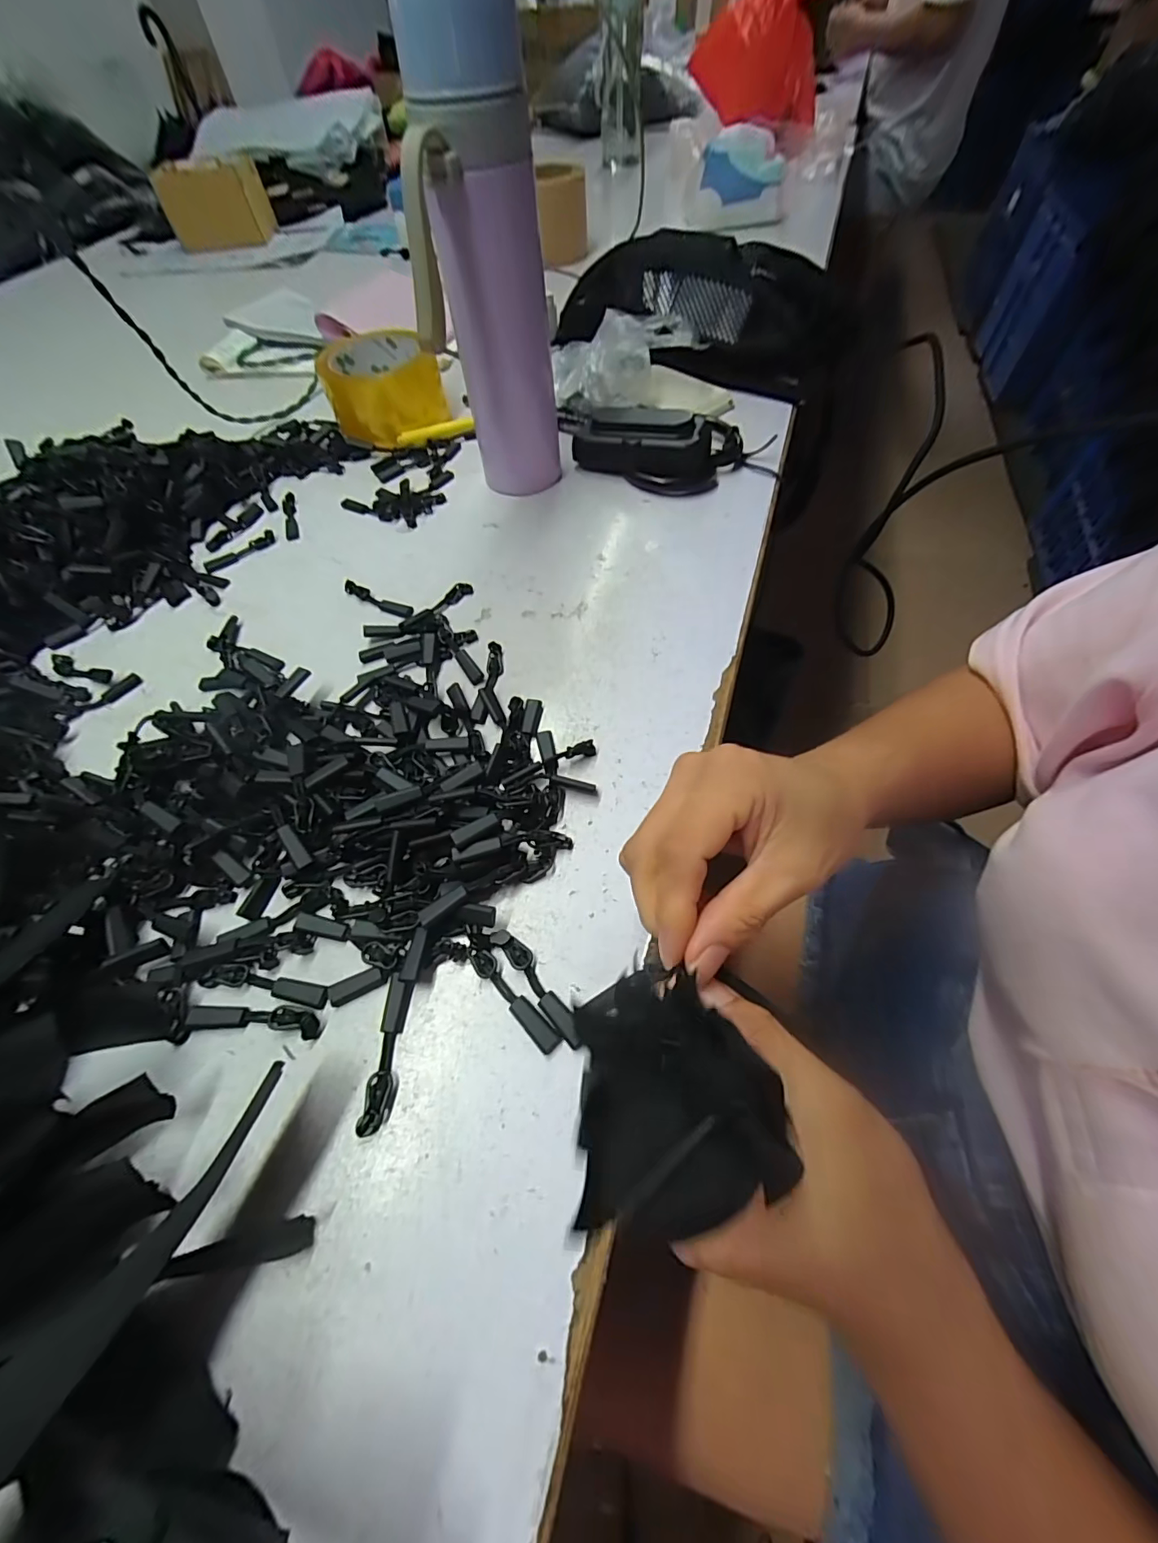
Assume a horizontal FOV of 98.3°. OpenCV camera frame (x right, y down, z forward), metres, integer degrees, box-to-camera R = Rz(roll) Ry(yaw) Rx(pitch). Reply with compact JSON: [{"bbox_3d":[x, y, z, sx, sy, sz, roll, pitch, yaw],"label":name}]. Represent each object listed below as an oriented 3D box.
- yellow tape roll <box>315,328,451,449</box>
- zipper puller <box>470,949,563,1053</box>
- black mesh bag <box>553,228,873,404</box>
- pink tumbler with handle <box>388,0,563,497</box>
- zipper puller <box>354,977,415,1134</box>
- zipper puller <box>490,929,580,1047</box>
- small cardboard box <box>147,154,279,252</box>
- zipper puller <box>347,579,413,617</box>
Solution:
[{"bbox_3d":[-0.176,-0.349,0.457,0.101,0.052,0.103,-15,60,-6],"label":"yellow tape roll"},{"bbox_3d":[-0.029,0.097,0.216,0.009,0.004,0.053,-41,66,-20],"label":"zipper puller"},{"bbox_3d":[0.118,-0.443,0.487,0.292,0.083,0.161,17,61,12],"label":"black mesh bag"},{"bbox_3d":[-0.057,-0.300,0.314,0.074,0.243,0.100,-5,59,0],"label":"pink tumbler with handle"},{"bbox_3d":[-0.080,0.115,0.207,0.011,0.005,0.057,2,59,3],"label":"zipper puller"},{"bbox_3d":[-0.018,0.092,0.217,0.010,0.005,0.057,-36,64,-18],"label":"zipper puller"},{"bbox_3d":[-0.563,-0.875,0.775,0.135,0.086,0.076,0,59,2],"label":"small cardboard box"},{"bbox_3d":[-0.142,-0.121,0.349,0.058,0.005,0.011,23,63,15],"label":"zipper puller"}]

